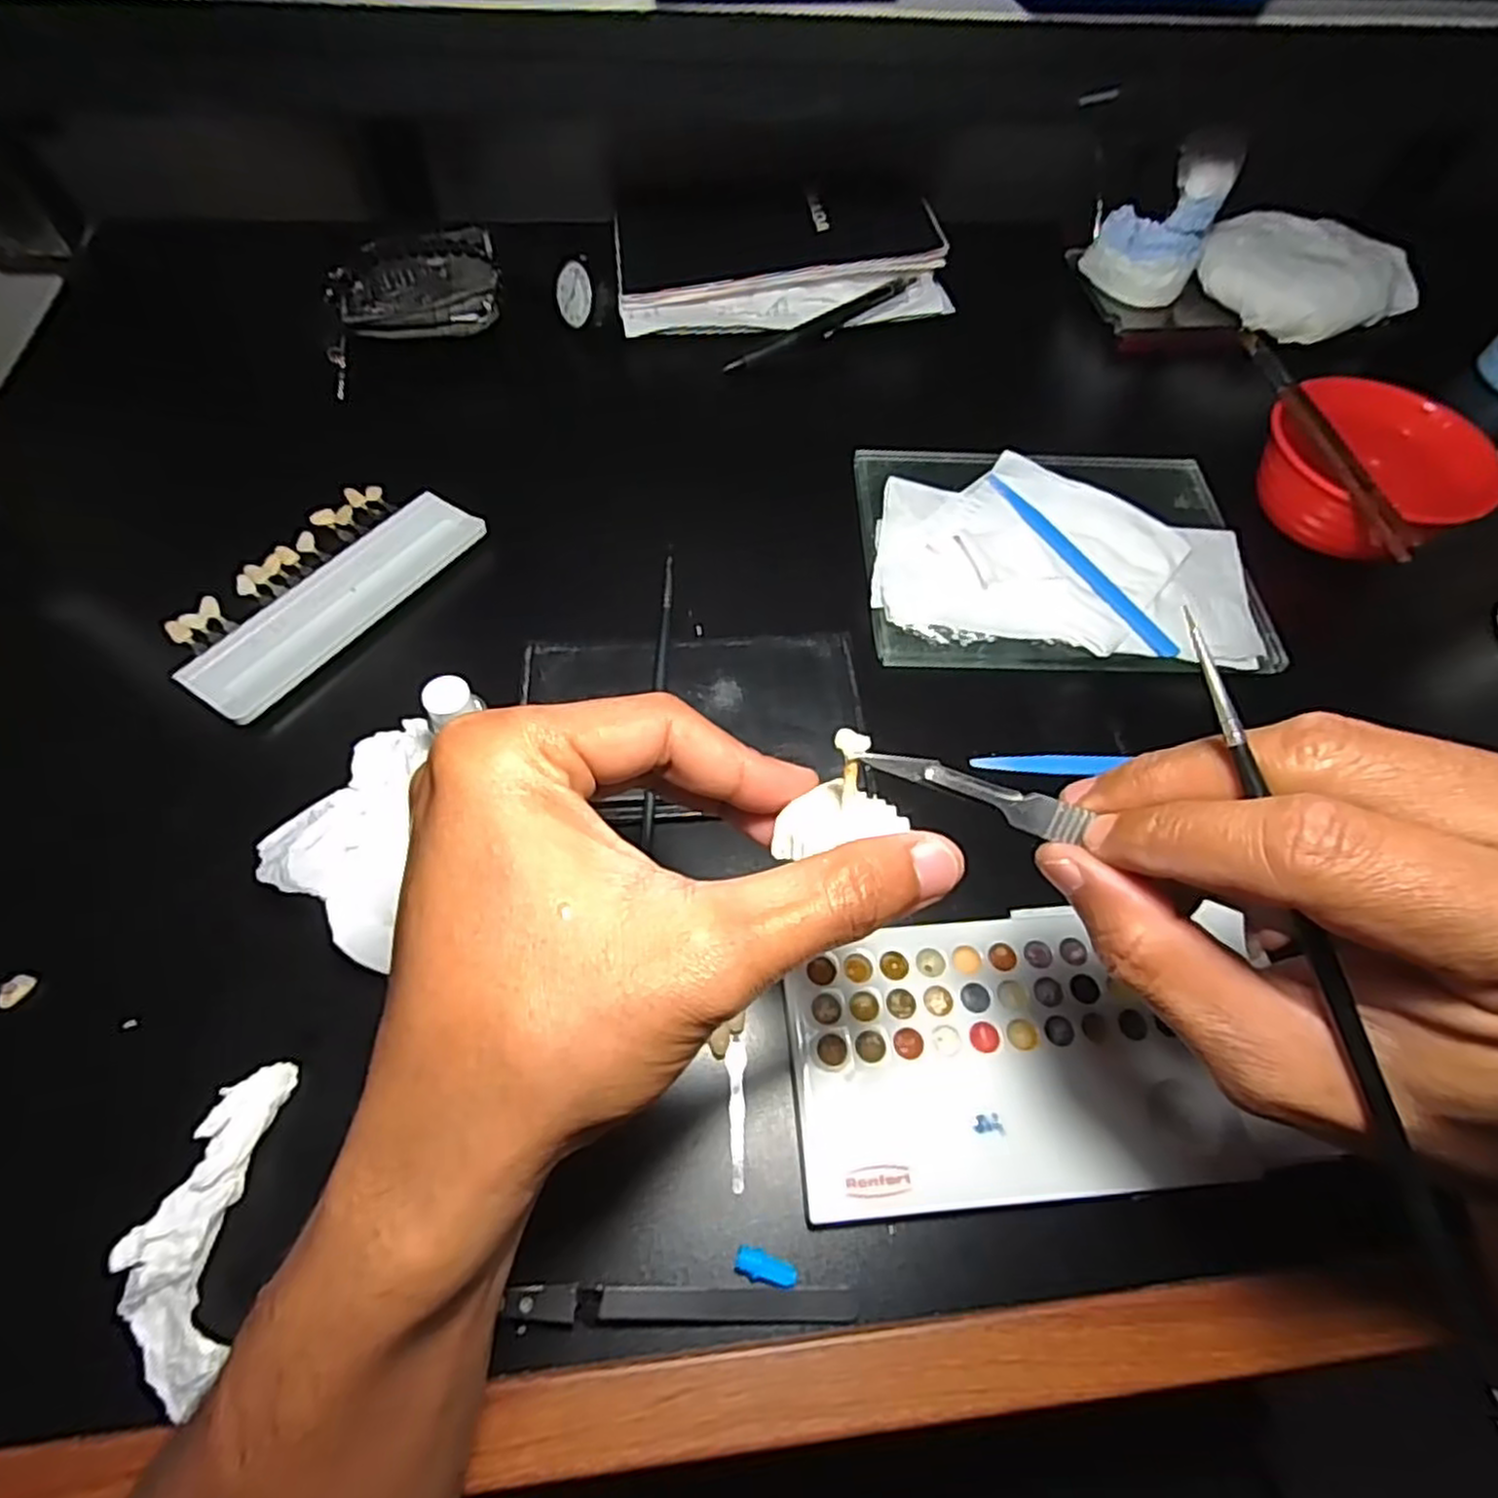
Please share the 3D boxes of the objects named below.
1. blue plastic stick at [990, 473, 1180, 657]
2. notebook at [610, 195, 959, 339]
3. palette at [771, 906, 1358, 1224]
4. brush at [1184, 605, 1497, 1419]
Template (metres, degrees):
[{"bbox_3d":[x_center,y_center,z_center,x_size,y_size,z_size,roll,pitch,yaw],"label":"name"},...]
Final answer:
[{"bbox_3d":[0.168,-0.098,0.386,0.008,0.004,0.137,-26,65,-17],"label":"blue plastic stick"},{"bbox_3d":[0.017,-0.333,0.502,0.207,0.027,0.125,-2,60,-5],"label":"notebook"},{"bbox_3d":[0.094,0.106,0.267,0.155,0.012,0.091,-3,60,-6],"label":"palette"},{"bbox_3d":[0.115,0.048,0.148,0.004,0.006,0.161,-16,83,-10],"label":"brush"}]

